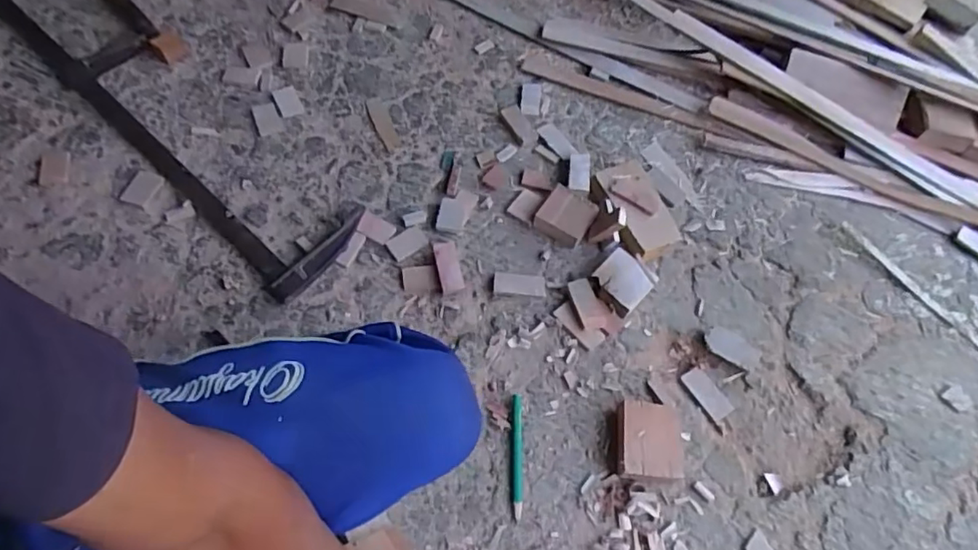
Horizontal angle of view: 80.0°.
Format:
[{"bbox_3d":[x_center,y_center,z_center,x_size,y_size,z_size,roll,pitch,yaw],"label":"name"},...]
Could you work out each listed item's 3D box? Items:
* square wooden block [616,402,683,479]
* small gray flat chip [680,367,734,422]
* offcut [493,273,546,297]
[{"bbox_3d":[0.194,0.204,0.713,0.079,0.031,0.091,7,60,0],"label":"square wooden block"},{"bbox_3d":[0.293,0.159,0.783,0.037,0.008,0.073,-31,67,-19],"label":"small gray flat chip"},{"bbox_3d":[0.043,0.013,0.818,0.072,0.004,0.035,4,60,-1],"label":"offcut"}]

